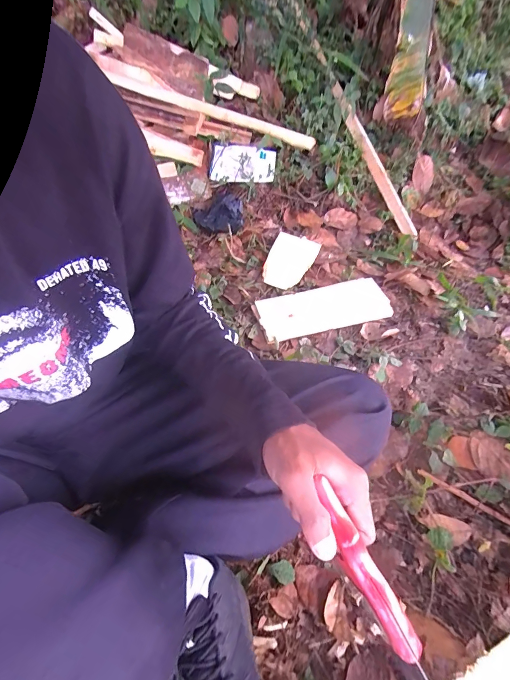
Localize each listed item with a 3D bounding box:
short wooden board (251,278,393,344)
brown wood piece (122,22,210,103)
[{"bbox_3d":[0.161,-0.080,0.831,0.315,0.018,0.134,-12,49,-11],"label":"short wooden board"},{"bbox_3d":[-0.258,-0.794,1.000,0.263,0.105,0.016,26,14,2],"label":"brown wood piece"}]

